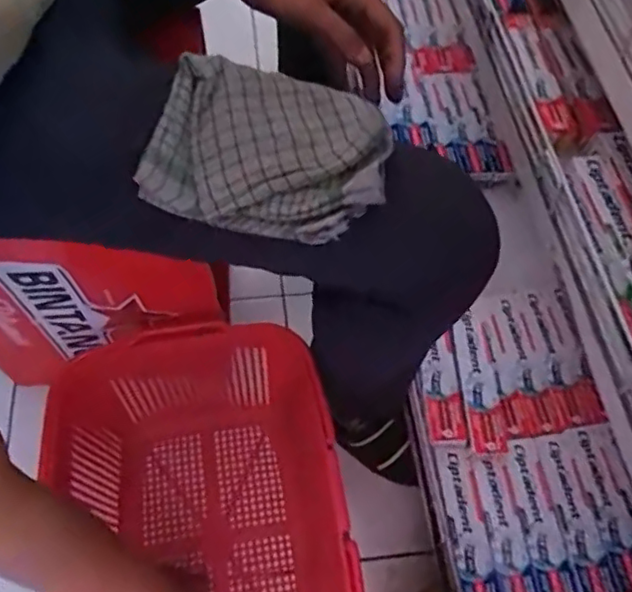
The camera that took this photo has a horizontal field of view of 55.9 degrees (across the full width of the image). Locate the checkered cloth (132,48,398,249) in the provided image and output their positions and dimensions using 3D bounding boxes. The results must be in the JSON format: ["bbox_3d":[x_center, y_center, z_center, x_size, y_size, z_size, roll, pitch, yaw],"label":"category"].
[{"bbox_3d":[-0.029,-0.096,0.377,0.144,0.047,0.101,11,62,3],"label":"checkered cloth"}]

